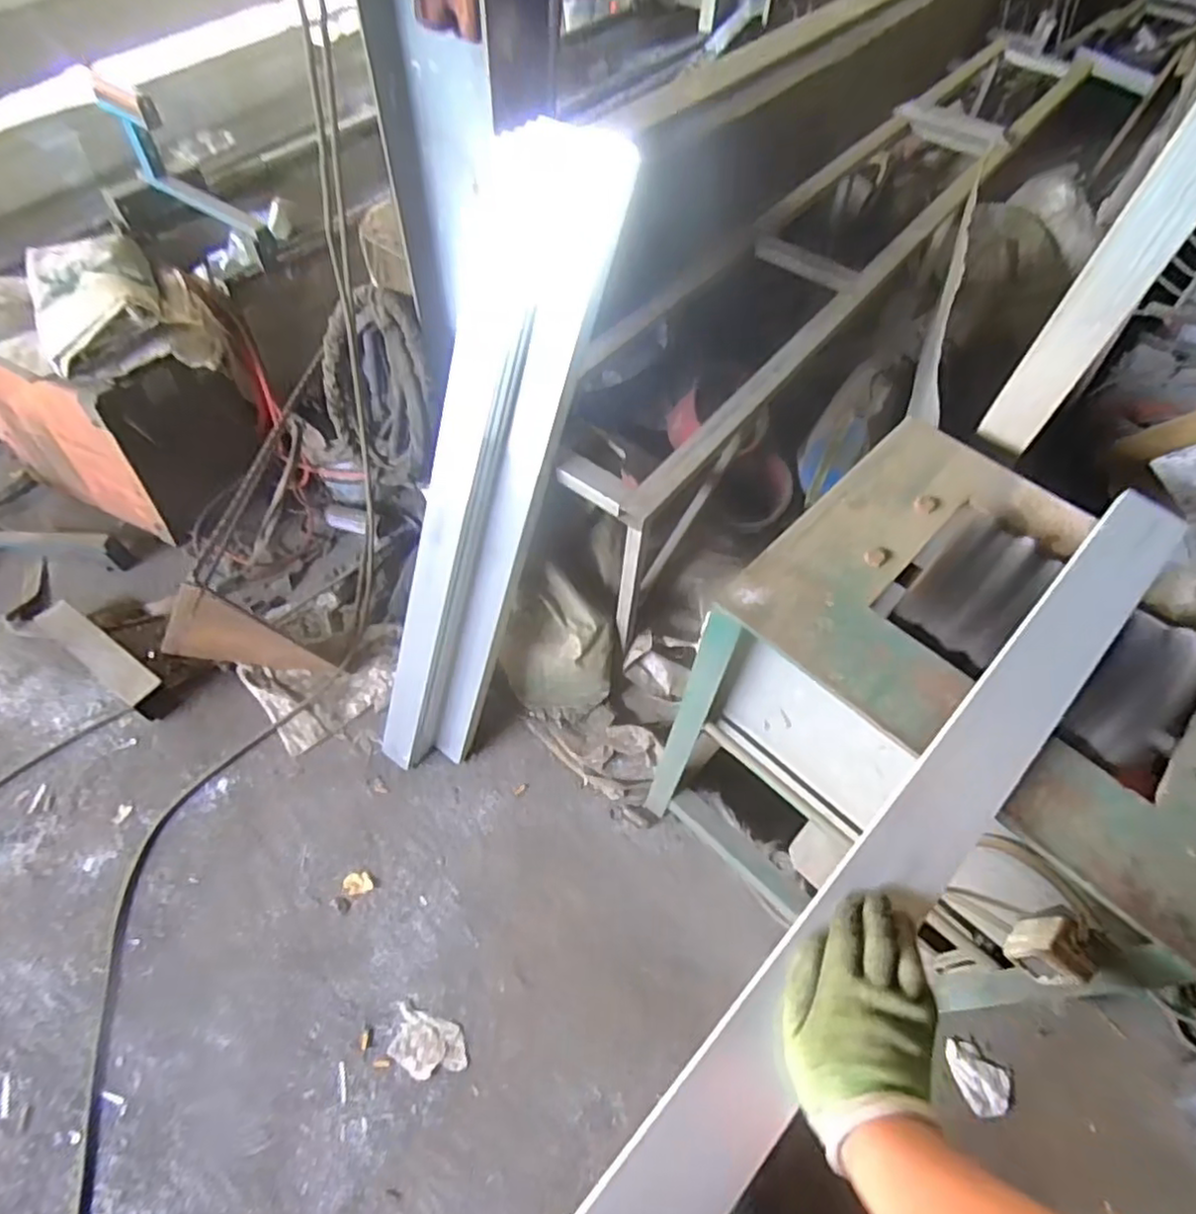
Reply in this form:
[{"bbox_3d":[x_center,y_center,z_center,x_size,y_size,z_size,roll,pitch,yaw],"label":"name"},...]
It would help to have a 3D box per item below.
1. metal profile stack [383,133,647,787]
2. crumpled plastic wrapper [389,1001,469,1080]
[{"bbox_3d":[-0.203,-0.158,1.133,0.196,1.157,0.102,24,26,12],"label":"metal profile stack"},{"bbox_3d":[-0.298,0.775,1.177,0.137,0.025,0.090,15,57,6],"label":"crumpled plastic wrapper"}]

